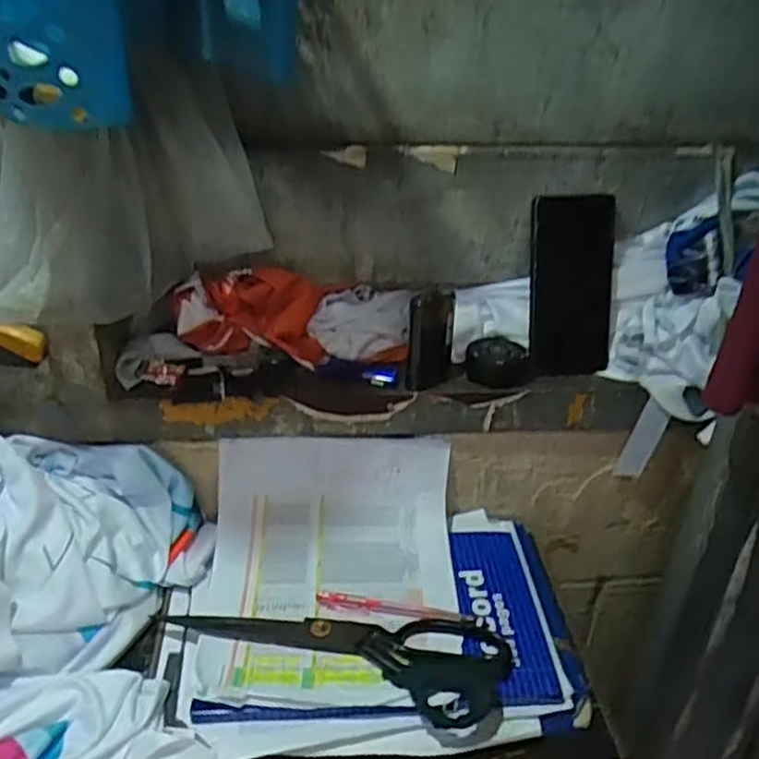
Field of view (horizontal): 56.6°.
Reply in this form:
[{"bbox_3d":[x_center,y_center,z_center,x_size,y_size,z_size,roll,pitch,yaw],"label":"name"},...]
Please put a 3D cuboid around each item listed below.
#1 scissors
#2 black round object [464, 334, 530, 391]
[{"bbox_3d":[-0.035,0.207,0.583,0.271,0.013,0.092,12,31,17],"label":"scissors"},{"bbox_3d":[0.111,-0.017,0.669,0.057,0.030,0.046,3,30,1],"label":"black round object"}]

